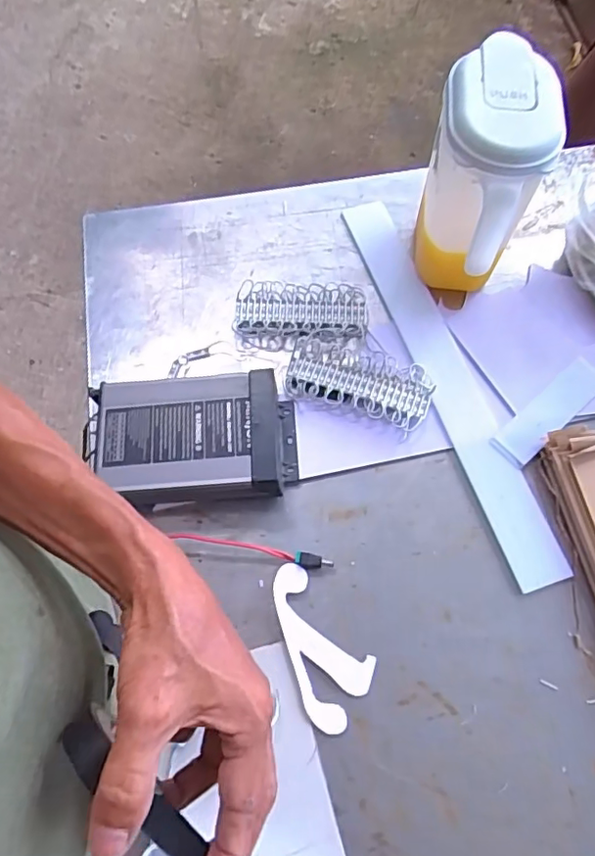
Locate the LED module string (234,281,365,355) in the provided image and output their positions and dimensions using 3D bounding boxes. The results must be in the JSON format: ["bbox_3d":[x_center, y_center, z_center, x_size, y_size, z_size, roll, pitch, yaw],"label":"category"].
[{"bbox_3d":[0.004,-0.119,0.595,0.137,0.017,0.072,1,67,2],"label":"LED module string"}]

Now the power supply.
[{"bbox_3d":[-0.096,0.012,0.526,0.186,0.052,0.110,-5,67,0],"label":"power supply"}]

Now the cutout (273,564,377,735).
[{"bbox_3d":[0.011,0.185,0.477,0.068,0.004,0.125,-38,75,-16],"label":"cutout"}]

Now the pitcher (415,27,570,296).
[{"bbox_3d":[0.173,-0.223,0.543,0.093,0.192,0.160,8,68,5],"label":"pitcher"}]

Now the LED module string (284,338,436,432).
[{"bbox_3d":[0.061,-0.046,0.565,0.143,0.013,0.067,17,69,9],"label":"LED module string"}]

